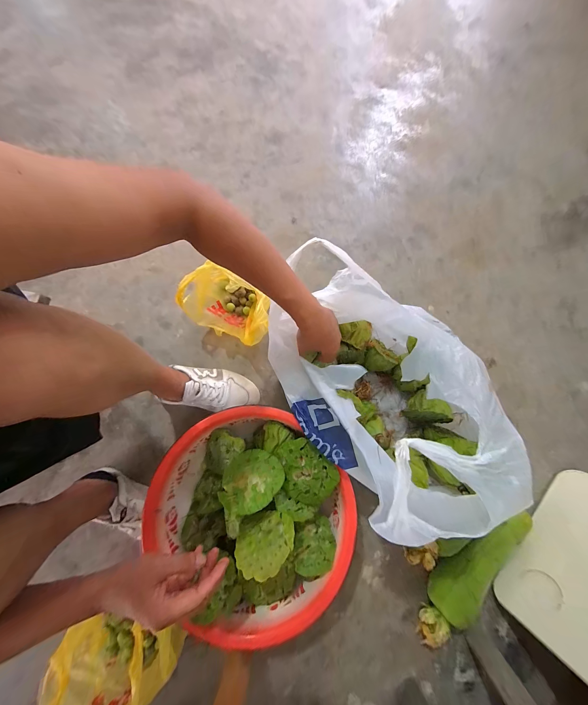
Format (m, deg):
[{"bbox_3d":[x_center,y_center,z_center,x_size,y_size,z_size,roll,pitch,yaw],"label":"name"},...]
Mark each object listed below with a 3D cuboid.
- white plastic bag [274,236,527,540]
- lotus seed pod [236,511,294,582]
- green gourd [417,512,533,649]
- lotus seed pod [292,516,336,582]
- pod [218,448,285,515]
[{"bbox_3d":[0.146,0.070,0.446,0.274,0.256,0.405,-33,75,-8],"label":"white plastic bag"},{"bbox_3d":[-0.041,0.303,0.388,0.089,0.085,0.043,-10,116,12],"label":"lotus seed pod"},{"bbox_3d":[0.319,0.389,0.448,0.274,0.076,0.060,-35,75,-9],"label":"green gourd"},{"bbox_3d":[0.033,0.339,0.441,0.079,0.052,0.087,-7,32,-2],"label":"lotus seed pod"},{"bbox_3d":[-0.068,0.226,0.430,0.094,0.050,0.097,0,43,0],"label":"pod"}]

